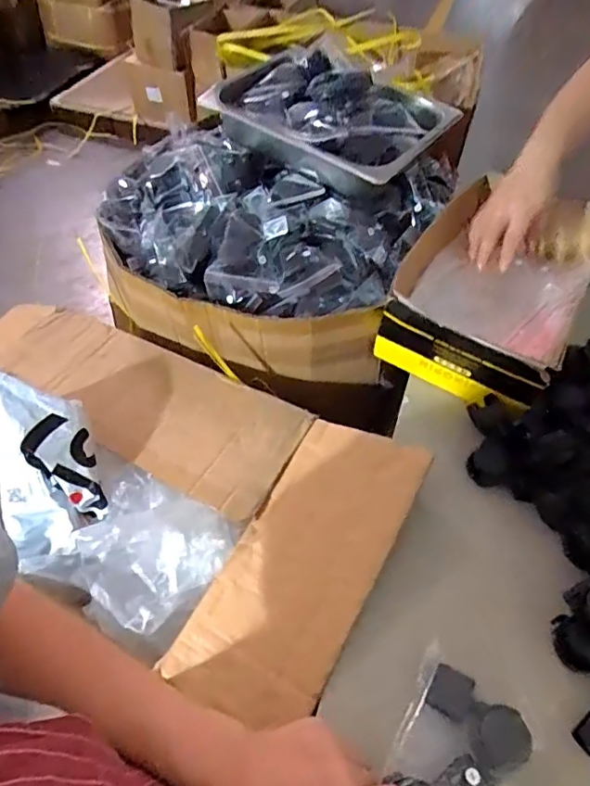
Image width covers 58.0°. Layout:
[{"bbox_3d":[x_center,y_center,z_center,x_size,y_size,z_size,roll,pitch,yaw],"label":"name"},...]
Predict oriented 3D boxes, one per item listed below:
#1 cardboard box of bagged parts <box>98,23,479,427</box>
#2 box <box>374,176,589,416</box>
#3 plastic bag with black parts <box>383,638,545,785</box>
[{"bbox_3d":[-0.034,-0.267,0.825,0.479,0.315,0.489,17,52,12],"label":"cardboard box of bagged parts"},{"bbox_3d":[0.260,-0.138,0.709,0.205,0.112,0.316,25,55,18],"label":"box"},{"bbox_3d":[0.130,0.280,0.416,0.097,0.031,0.119,27,55,19],"label":"plastic bag with black parts"}]

